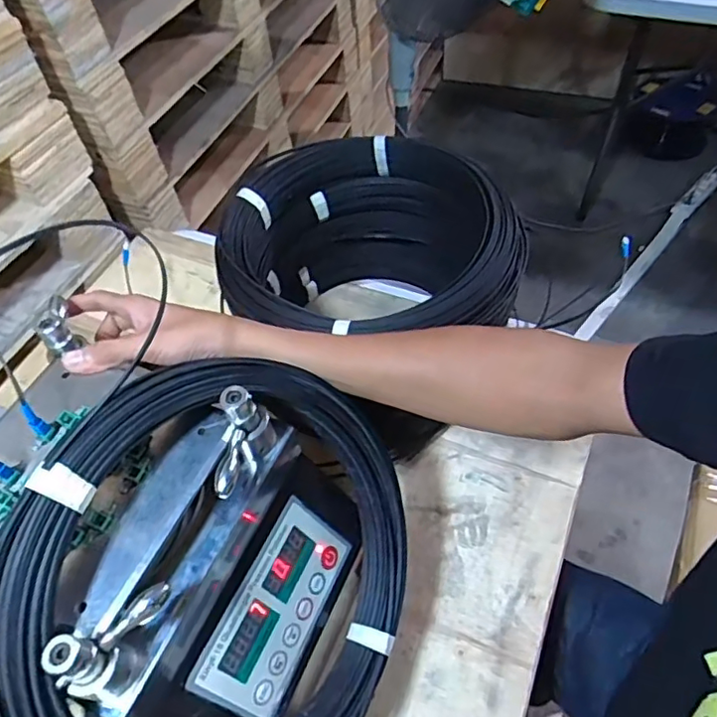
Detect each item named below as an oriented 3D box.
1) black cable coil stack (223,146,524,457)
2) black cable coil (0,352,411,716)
[{"bbox_3d":[0.018,-0.082,0.676,0.295,0.215,0.267,6,55,9],"label":"black cable coil stack"},{"bbox_3d":[-0.082,0.149,0.420,0.031,0.307,0.299,-10,35,49],"label":"black cable coil"}]

